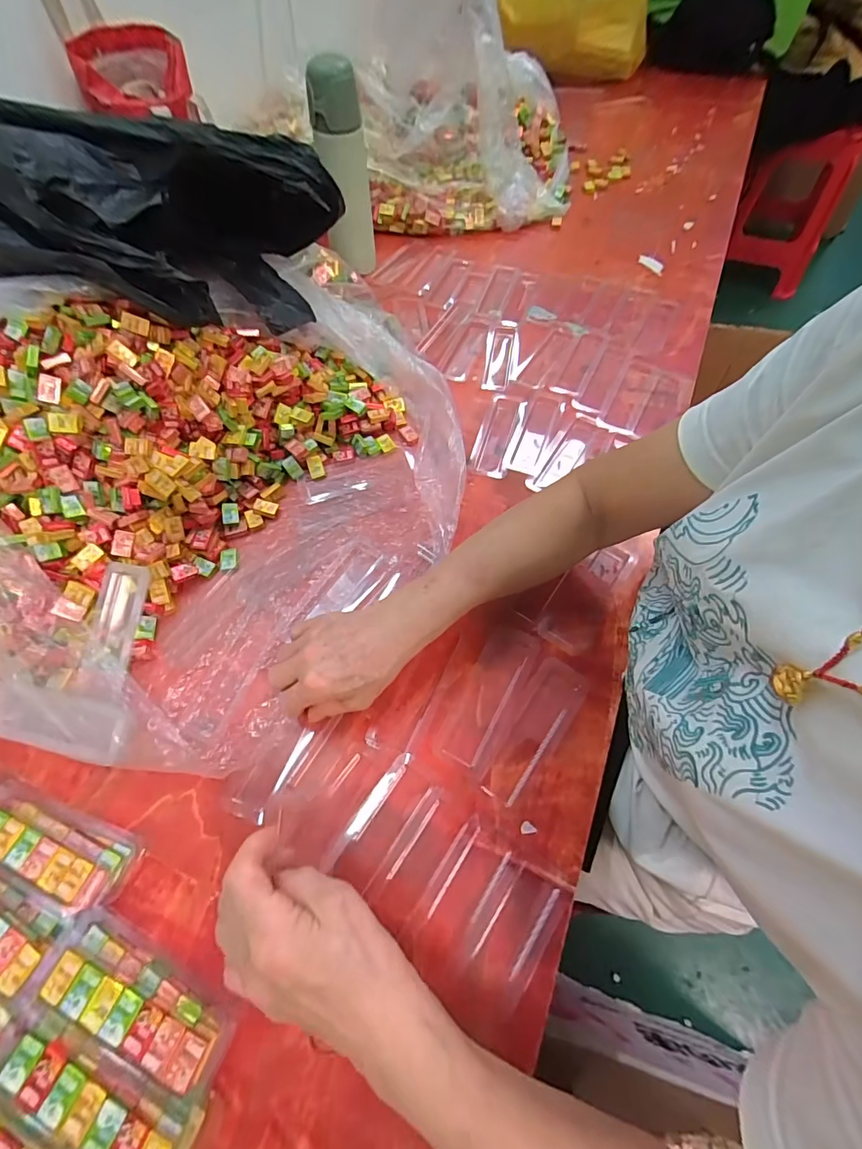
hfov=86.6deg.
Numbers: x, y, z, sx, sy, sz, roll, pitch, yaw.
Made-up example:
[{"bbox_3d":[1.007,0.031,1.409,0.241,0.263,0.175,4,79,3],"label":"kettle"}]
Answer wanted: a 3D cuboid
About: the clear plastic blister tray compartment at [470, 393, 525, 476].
[{"bbox_3d":[0.084,-0.178,0.565,0.044,0.015,0.132,15,63,10],"label":"clear plastic blister tray compartment"}]

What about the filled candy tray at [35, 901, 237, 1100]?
[{"bbox_3d":[-0.200,0.293,0.313,0.136,0.035,0.046,23,65,14],"label":"filled candy tray"}]

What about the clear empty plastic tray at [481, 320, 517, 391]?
[{"bbox_3d":[0.096,-0.310,0.644,0.038,0.014,0.130,7,62,6],"label":"clear empty plastic tray"}]

